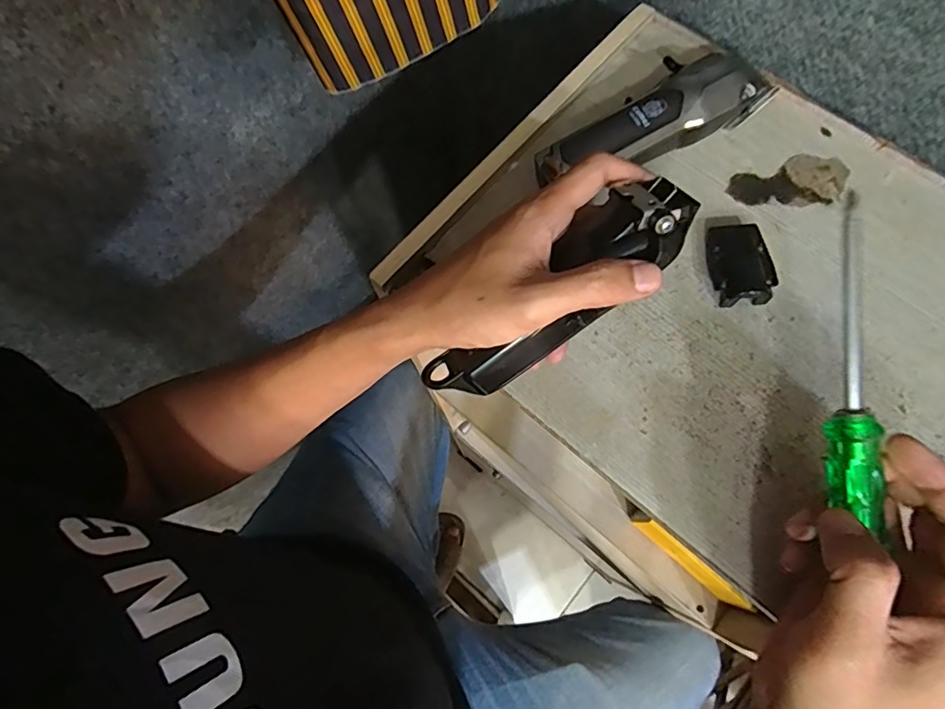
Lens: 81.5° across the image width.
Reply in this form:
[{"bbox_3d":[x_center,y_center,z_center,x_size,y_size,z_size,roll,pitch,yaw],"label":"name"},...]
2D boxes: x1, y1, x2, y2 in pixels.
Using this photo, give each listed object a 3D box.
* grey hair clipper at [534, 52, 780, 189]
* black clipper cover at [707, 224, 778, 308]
[{"bbox_3d":[0.117,-0.158,0.362,0.163,0.034,0.049,-27,73,-6],"label":"grey hair clipper"},{"bbox_3d":[0.170,-0.057,0.351,0.039,0.017,0.052,-7,72,0],"label":"black clipper cover"}]

